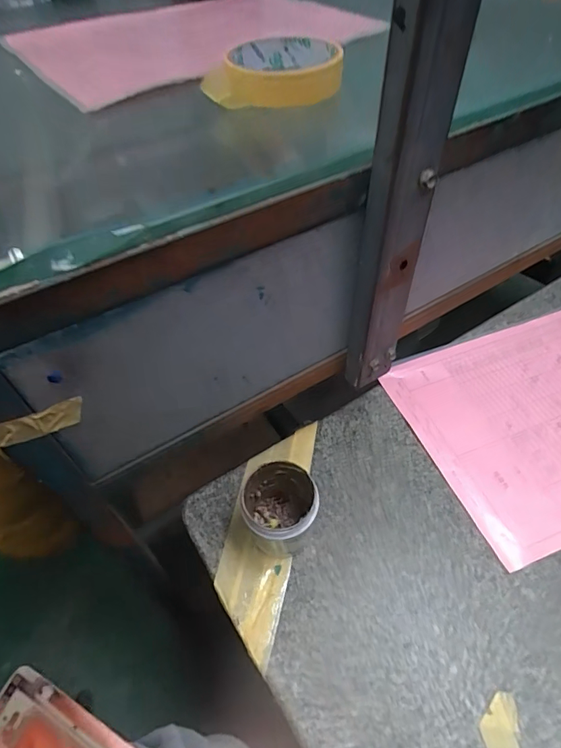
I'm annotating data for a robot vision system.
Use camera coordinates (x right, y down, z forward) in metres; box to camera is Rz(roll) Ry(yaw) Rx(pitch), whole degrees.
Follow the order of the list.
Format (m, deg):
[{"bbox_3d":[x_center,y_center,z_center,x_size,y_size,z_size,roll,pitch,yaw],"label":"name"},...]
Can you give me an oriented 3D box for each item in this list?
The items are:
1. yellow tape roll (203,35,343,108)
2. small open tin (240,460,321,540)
[{"bbox_3d":[-0.006,-0.220,0.321,0.097,0.026,0.101,-1,51,2],"label":"yellow tape roll"},{"bbox_3d":[0.000,0.106,0.339,0.054,0.061,0.054,-1,51,2],"label":"small open tin"}]

